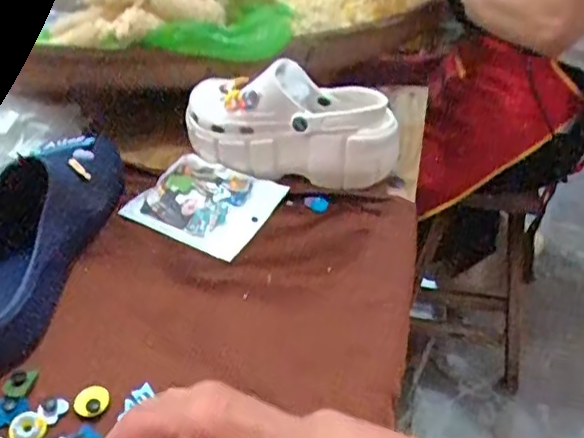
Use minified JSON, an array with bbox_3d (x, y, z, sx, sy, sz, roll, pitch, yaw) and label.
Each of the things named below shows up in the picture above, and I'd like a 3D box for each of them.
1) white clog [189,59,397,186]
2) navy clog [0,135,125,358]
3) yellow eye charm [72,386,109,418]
[{"bbox_3d":[-0.004,-0.104,0.639,0.235,0.120,0.080,10,39,11],"label":"white clog"},{"bbox_3d":[-0.236,-0.002,0.536,0.084,0.095,0.259,2,39,4],"label":"navy clog"},{"bbox_3d":[-0.147,0.134,0.432,0.025,0.008,0.021,-21,43,-23],"label":"yellow eye charm"}]

